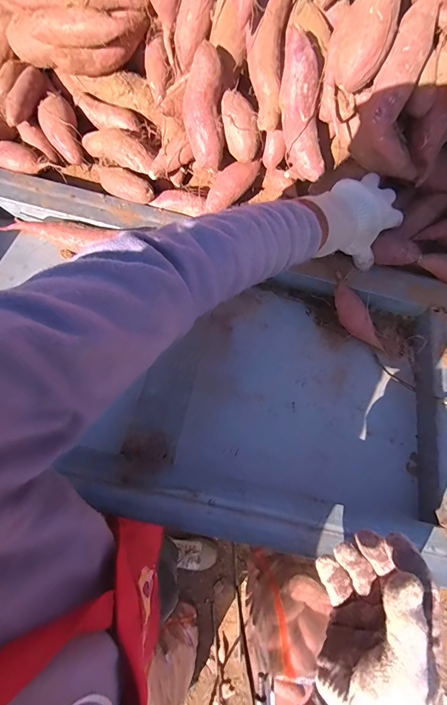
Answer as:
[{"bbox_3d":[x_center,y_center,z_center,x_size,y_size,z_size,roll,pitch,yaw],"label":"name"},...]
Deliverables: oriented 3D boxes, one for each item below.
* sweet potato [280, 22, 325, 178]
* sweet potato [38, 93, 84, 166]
[{"bbox_3d":[0.096,-0.304,0.434,0.043,0.159,0.036,-22,39,-4],"label":"sweet potato"},{"bbox_3d":[-0.238,-0.327,0.502,0.046,0.032,0.096,-18,94,-3],"label":"sweet potato"}]

